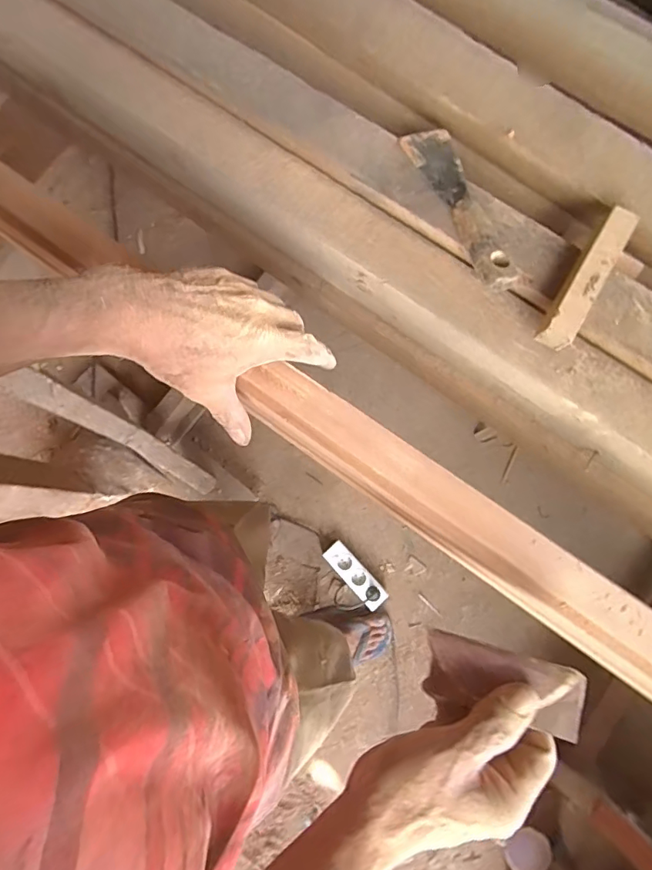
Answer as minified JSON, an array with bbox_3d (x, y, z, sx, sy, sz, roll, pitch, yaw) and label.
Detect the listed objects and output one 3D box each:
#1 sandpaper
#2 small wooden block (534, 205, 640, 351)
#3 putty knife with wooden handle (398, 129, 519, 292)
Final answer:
[{"bbox_3d":[0.114,0.162,0.321,0.094,0.017,0.046,5,79,18],"label":"sandpaper"},{"bbox_3d":[0.203,-0.122,0.389,0.025,0.032,0.118,31,81,7],"label":"small wooden block"},{"bbox_3d":[0.107,-0.187,0.405,0.043,0.028,0.162,-15,79,-1],"label":"putty knife with wooden handle"}]

